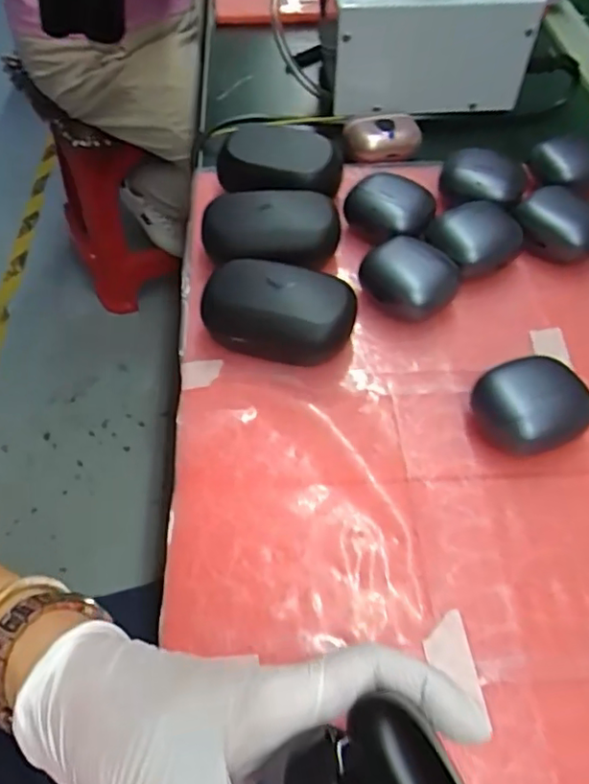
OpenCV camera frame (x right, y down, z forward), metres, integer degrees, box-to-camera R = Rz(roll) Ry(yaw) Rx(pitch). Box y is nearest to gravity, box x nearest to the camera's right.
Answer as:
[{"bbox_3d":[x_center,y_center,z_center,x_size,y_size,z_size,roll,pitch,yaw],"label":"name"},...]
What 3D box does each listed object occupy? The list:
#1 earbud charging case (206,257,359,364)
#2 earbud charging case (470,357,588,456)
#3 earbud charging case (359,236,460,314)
[{"bbox_3d":[-0.008,-0.045,0.341,0.084,0.037,0.052,12,56,10],"label":"earbud charging case"},{"bbox_3d":[0.122,0.009,0.305,0.054,0.030,0.048,-23,58,-14],"label":"earbud charging case"},{"bbox_3d":[0.070,-0.068,0.358,0.049,0.031,0.043,37,64,23],"label":"earbud charging case"}]

